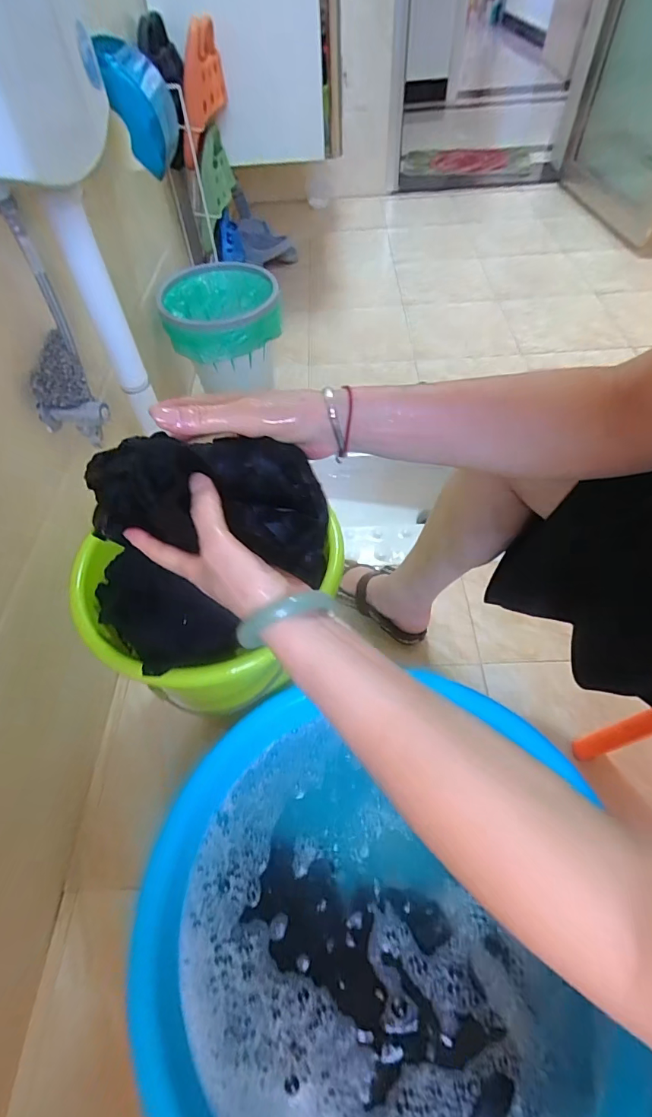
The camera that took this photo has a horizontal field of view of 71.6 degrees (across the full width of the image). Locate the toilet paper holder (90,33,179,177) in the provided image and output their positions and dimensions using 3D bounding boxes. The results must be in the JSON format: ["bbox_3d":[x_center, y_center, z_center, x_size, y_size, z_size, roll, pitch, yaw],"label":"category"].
[{"bbox_3d":[-0.287,-0.712,0.713,0.083,0.146,0.120,-11,55,-4],"label":"toilet paper holder"}]

